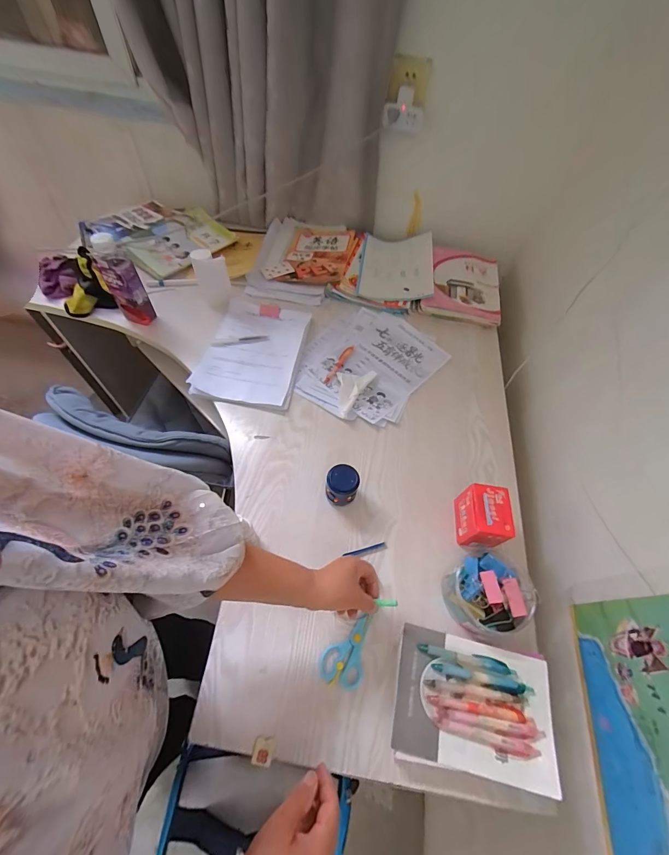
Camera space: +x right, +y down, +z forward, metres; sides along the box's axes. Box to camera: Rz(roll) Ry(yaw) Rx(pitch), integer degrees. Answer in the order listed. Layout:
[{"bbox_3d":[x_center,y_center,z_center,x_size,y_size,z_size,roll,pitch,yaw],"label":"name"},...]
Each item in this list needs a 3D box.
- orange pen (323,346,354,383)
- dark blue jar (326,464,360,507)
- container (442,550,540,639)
[{"bbox_3d":[0.010,-0.149,0.803,0.016,0.012,0.126,27,60,13],"label":"orange pen"},{"bbox_3d":[0.013,0.104,0.610,0.053,0.068,0.054,2,58,-3],"label":"dark blue jar"},{"bbox_3d":[0.241,0.257,0.535,0.122,0.074,0.112,2,58,-3],"label":"container"}]

